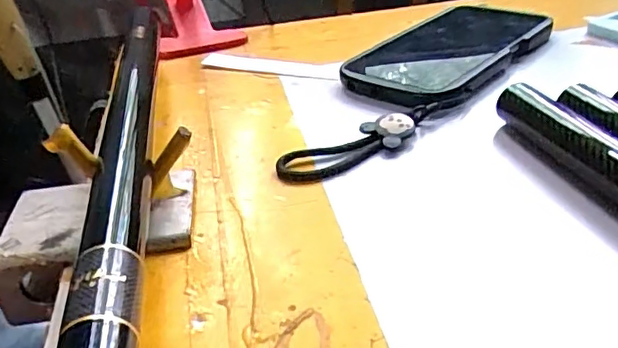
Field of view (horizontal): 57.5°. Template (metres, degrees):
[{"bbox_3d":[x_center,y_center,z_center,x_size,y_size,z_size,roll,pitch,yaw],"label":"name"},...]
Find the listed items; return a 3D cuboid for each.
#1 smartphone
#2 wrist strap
[{"bbox_3d":[0.097,-0.085,0.385,0.083,0.015,0.167,21,40,35],"label":"smartphone"},{"bbox_3d":[0.027,-0.017,0.289,0.090,0.011,0.024,-19,35,-21],"label":"wrist strap"}]

